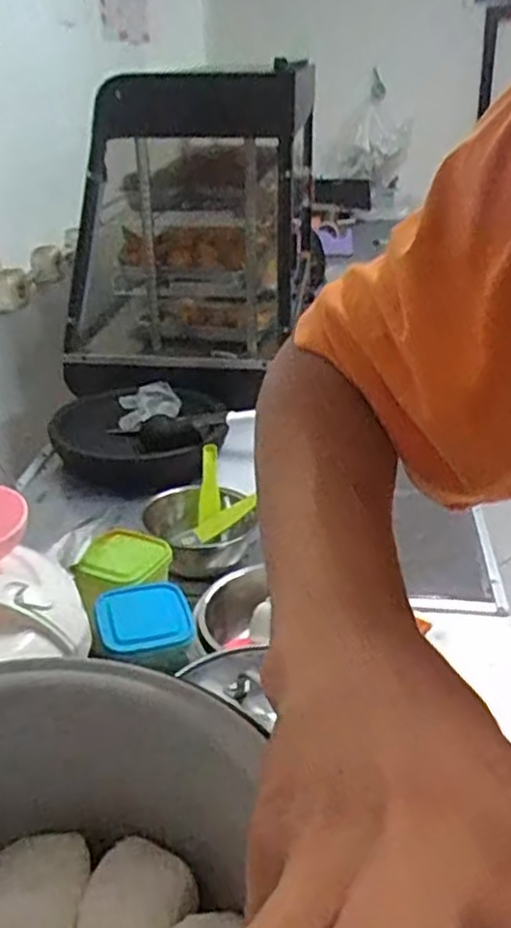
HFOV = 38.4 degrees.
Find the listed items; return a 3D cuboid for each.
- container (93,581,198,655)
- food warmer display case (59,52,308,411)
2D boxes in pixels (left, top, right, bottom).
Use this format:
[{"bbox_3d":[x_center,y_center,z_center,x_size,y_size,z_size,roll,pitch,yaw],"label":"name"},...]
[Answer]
[{"bbox_3d":[-0.117,0.161,0.780,0.101,0.024,0.099,-13,30,-20],"label":"container"},{"bbox_3d":[-0.127,-0.475,1.521,0.462,0.566,0.461,5,29,12],"label":"food warmer display case"}]

